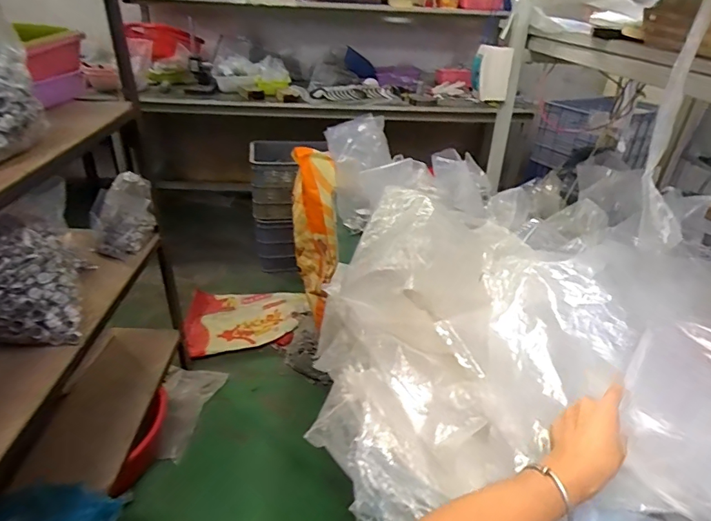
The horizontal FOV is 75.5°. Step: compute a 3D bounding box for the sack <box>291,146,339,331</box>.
[{"bbox_3d":[-0.144,-0.063,1.605,0.174,0.639,0.104,9,31,10],"label":"sack"}]

